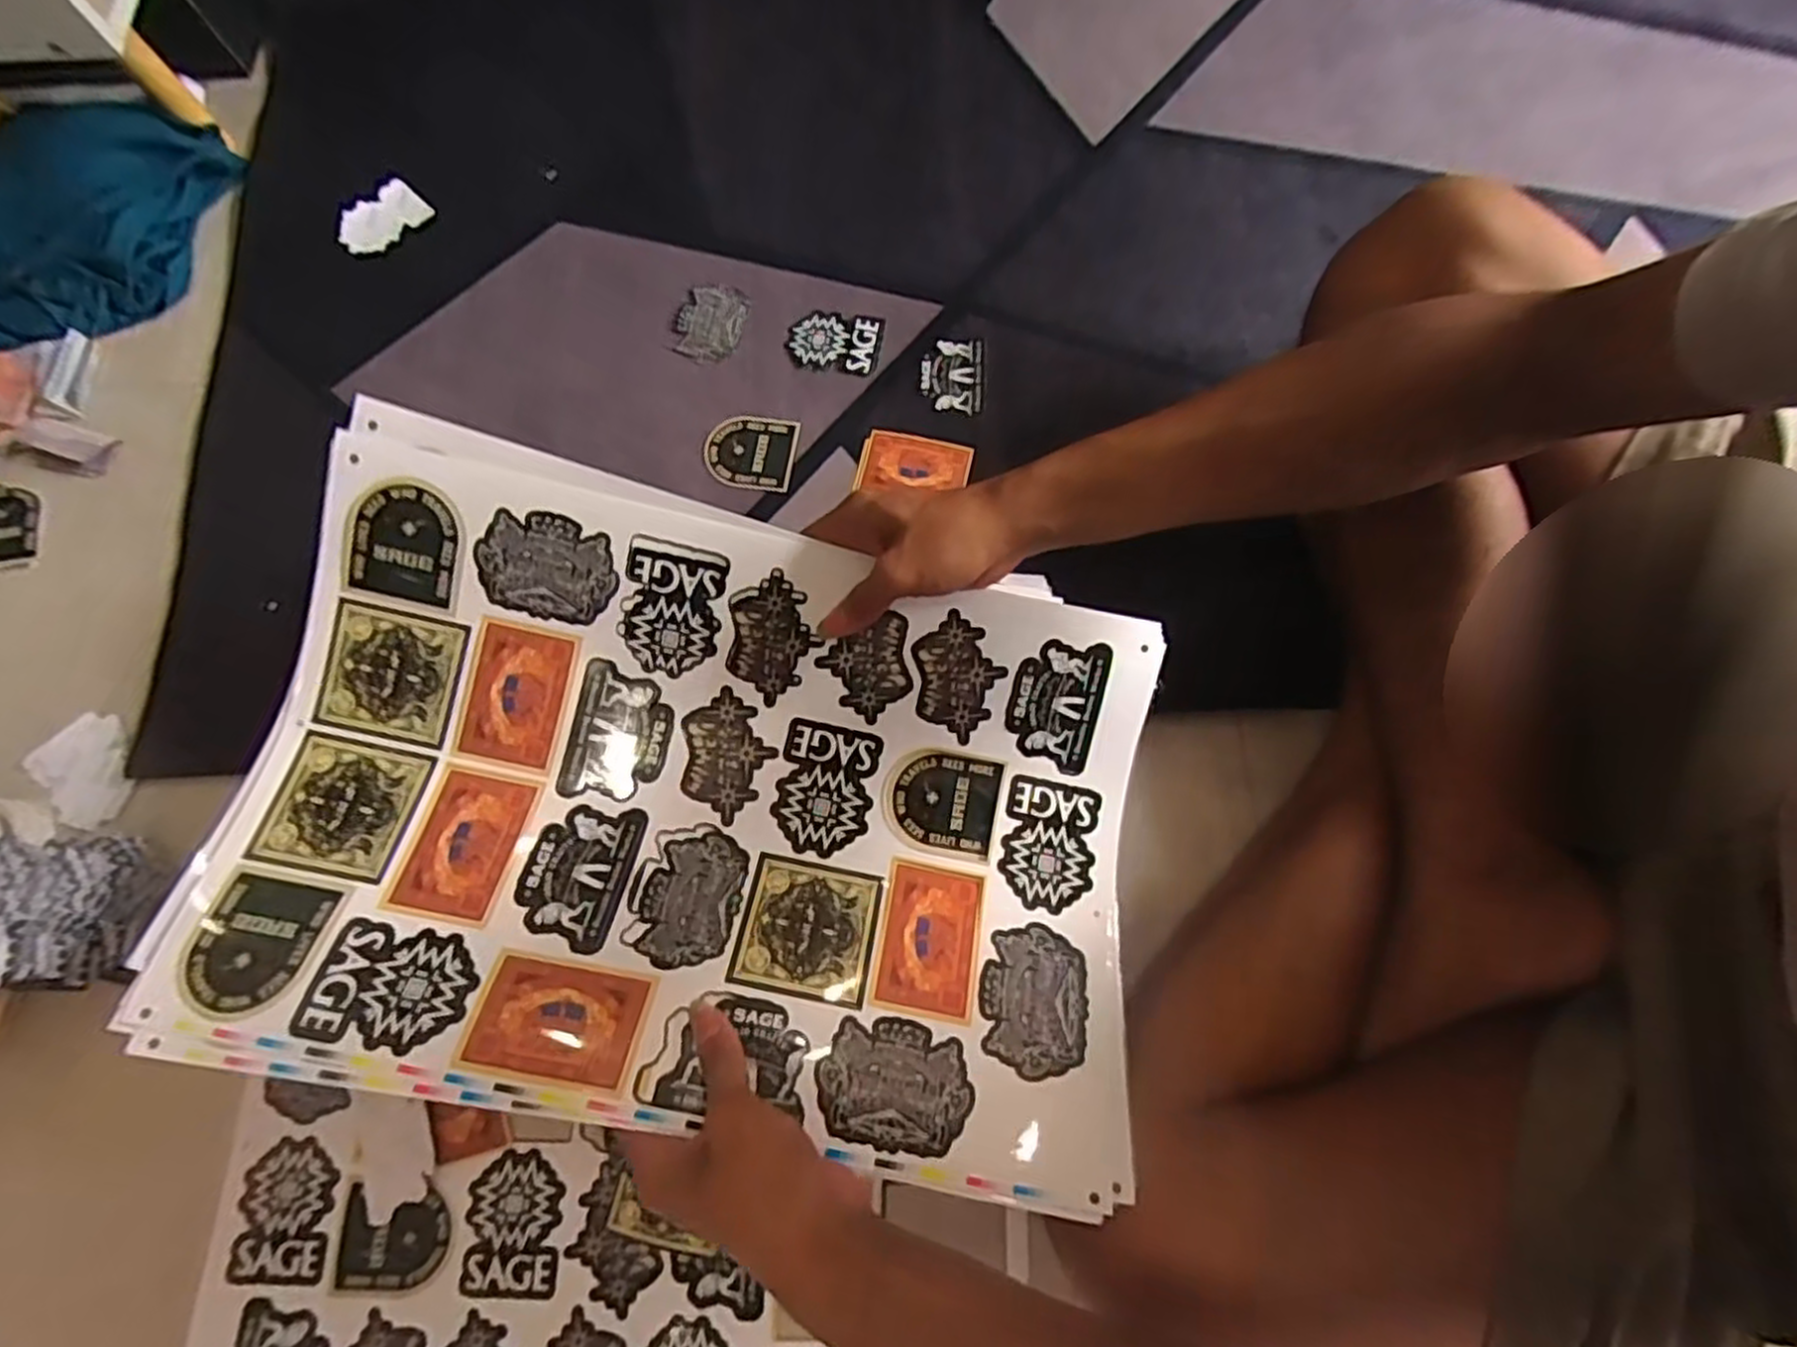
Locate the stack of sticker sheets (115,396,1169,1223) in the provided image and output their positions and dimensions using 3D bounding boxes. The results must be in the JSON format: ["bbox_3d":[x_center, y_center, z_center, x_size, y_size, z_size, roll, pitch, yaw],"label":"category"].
[{"bbox_3d":[-0.103,0.071,0.426,0.479,0.096,0.314,12,74,4],"label":"stack of sticker sheets"}]

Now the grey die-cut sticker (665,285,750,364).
[{"bbox_3d":[-0.155,-0.286,0.633,0.056,0.005,0.066,18,81,6],"label":"grey die-cut sticker"}]

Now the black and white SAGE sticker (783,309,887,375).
[{"bbox_3d":[-0.052,-0.269,0.626,0.074,0.005,0.052,12,83,5],"label":"black and white SAGE sticker"}]

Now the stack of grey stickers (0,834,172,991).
[{"bbox_3d":[-0.521,0.140,0.463,0.090,0.093,0.086,3,74,1],"label":"stack of grey stickers"}]

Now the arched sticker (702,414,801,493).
[{"bbox_3d":[-0.115,-0.172,0.601,0.069,0.005,0.061,9,74,3],"label":"arched sticker"}]

